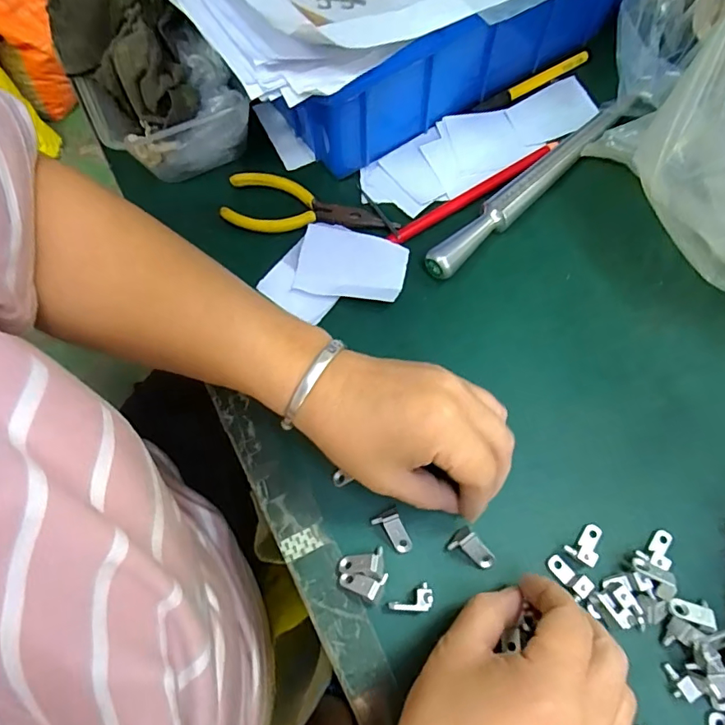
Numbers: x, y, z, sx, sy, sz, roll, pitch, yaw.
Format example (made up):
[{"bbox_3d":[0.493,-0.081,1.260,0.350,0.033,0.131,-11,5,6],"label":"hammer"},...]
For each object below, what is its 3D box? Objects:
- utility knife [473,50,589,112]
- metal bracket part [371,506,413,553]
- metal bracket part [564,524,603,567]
[{"bbox_3d":[0.139,-0.229,0.399,0.113,0.006,0.009,-30,71,-9],"label":"utility knife"},{"bbox_3d":[0.017,0.097,0.277,0.017,0.010,0.025,-22,70,-6],"label":"metal bracket part"},{"bbox_3d":[0.126,0.100,0.273,0.015,0.009,0.023,38,75,15],"label":"metal bracket part"}]

